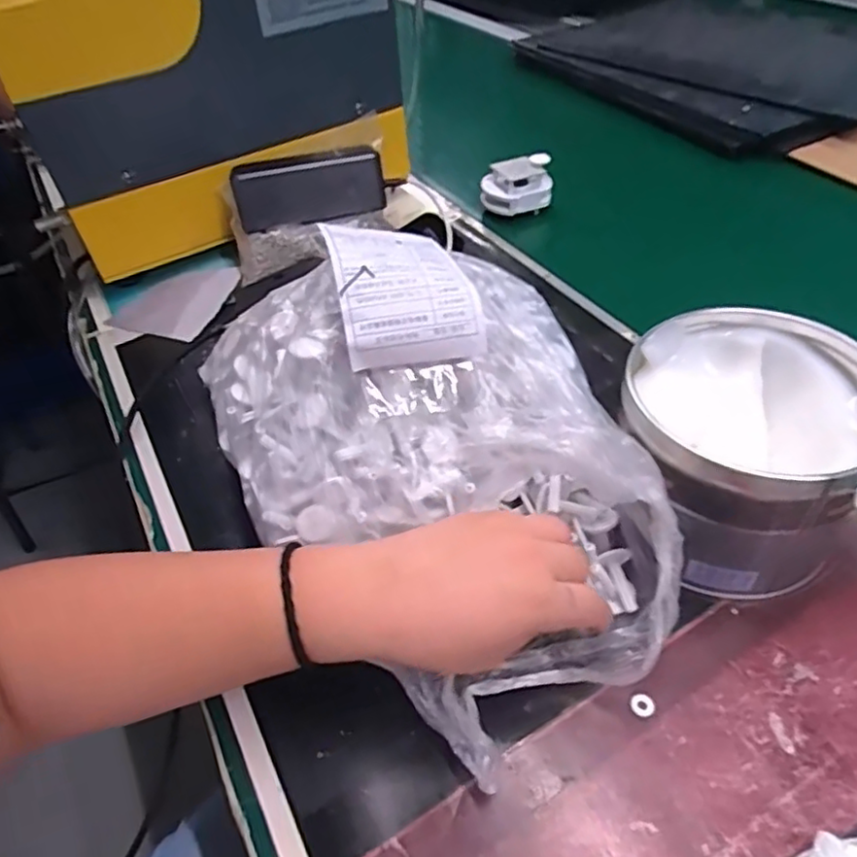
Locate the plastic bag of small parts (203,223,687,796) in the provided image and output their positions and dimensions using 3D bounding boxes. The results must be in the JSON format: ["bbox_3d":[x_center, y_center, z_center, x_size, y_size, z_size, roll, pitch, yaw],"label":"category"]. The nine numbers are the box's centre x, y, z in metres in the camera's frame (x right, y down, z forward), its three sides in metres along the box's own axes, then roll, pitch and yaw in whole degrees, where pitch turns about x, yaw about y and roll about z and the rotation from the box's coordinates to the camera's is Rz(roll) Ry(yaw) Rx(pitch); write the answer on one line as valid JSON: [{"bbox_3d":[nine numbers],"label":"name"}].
[{"bbox_3d":[0.002,0.011,0.340,0.193,0.138,0.258,-21,48,-14],"label":"plastic bag of small parts"}]

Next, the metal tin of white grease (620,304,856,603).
[{"bbox_3d":[0.170,0.012,0.355,0.118,0.099,0.126,-3,47,3],"label":"metal tin of white grease"}]

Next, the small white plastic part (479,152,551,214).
[{"bbox_3d":[0.091,-0.249,0.664,0.070,0.029,0.062,-4,69,17],"label":"small white plastic part"}]

